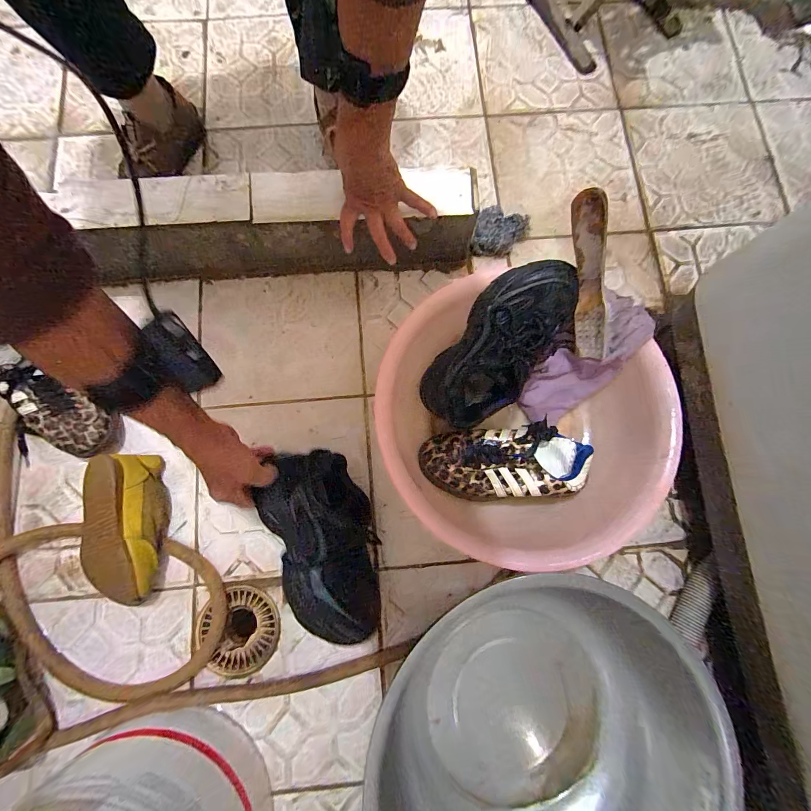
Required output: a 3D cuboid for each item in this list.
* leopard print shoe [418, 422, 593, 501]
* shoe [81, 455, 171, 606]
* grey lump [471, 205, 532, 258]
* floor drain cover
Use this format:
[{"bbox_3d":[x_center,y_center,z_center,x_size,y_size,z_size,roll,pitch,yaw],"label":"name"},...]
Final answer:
[{"bbox_3d":[0.134,0.080,0.496,0.218,0.073,0.097,-6,79,-3],"label":"leopard print shoe"},{"bbox_3d":[-0.380,0.165,0.477,0.089,0.066,0.196,-5,79,-1],"label":"shoe"},{"bbox_3d":[0.156,-0.287,0.585,0.084,0.036,0.091,0,79,0],"label":"grey lump"},{"bbox_3d":[-0.228,0.309,0.483,0.107,0.012,0.107,-35,81,-6],"label":"floor drain cover"}]

